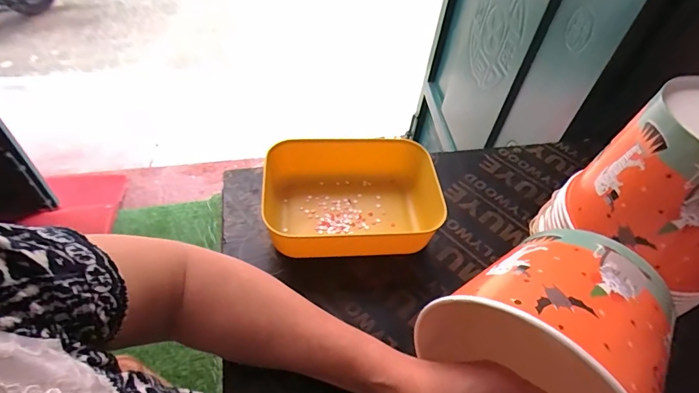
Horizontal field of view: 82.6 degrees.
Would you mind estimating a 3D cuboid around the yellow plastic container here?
[{"bbox_3d":[0.000,0.003,0.454,0.184,0.059,0.140,-3,49,-7],"label":"yellow plastic container"}]

